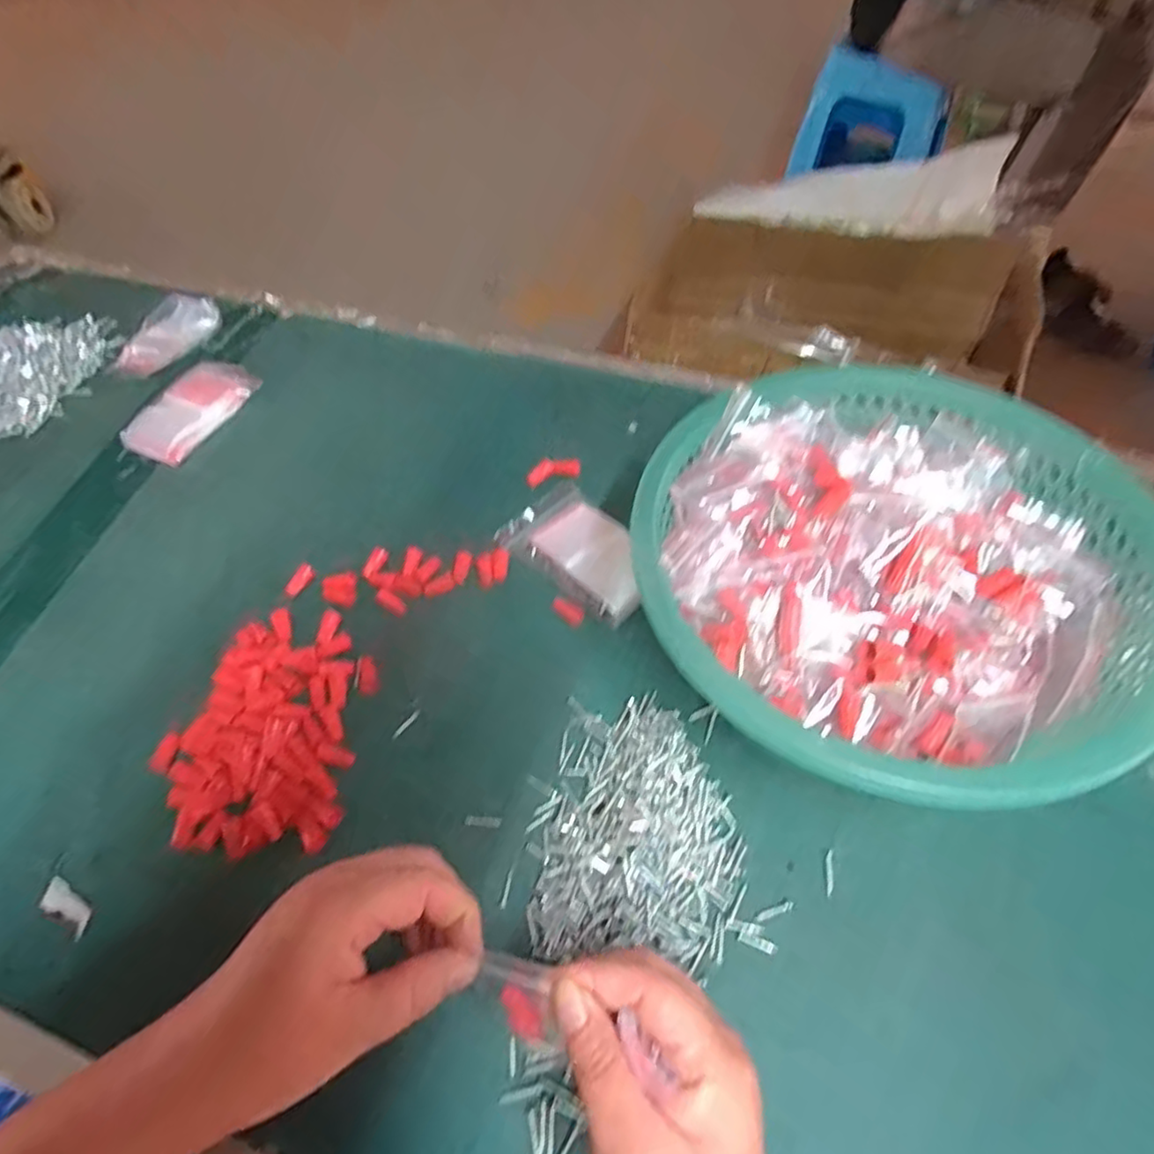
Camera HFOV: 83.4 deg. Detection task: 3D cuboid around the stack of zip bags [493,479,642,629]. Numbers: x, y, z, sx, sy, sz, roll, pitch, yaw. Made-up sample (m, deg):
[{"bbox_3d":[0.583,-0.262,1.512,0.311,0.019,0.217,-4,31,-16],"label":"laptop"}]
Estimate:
[{"bbox_3d":[0.007,-0.022,0.461,0.115,0.014,0.073,36,64,25],"label":"stack of zip bags"}]

